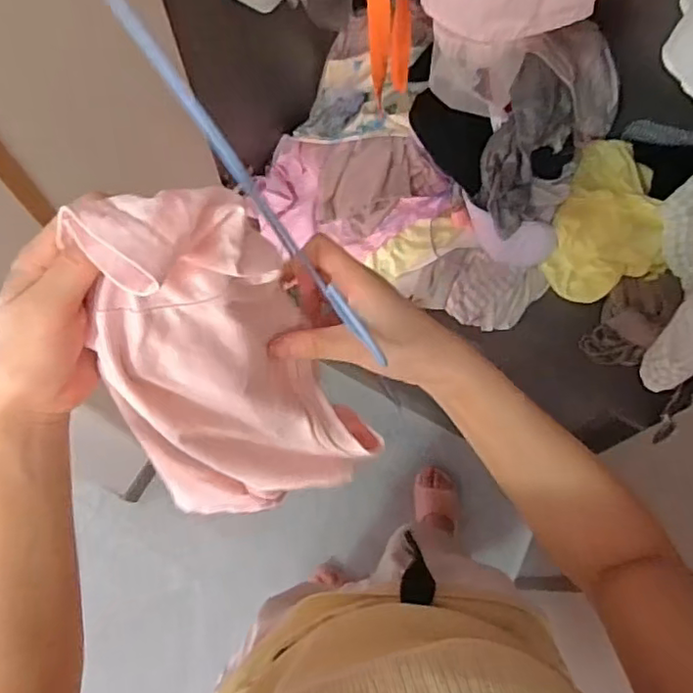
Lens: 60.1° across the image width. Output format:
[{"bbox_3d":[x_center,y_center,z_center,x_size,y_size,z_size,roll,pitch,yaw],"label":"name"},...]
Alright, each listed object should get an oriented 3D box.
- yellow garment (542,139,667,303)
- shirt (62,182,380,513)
[{"bbox_3d":[0.458,-0.224,1.039,0.176,0.086,0.299,17,69,7],"label":"yellow garment"},{"bbox_3d":[-0.069,0.044,0.412,0.138,0.342,0.050,-30,53,-11],"label":"shirt"}]

